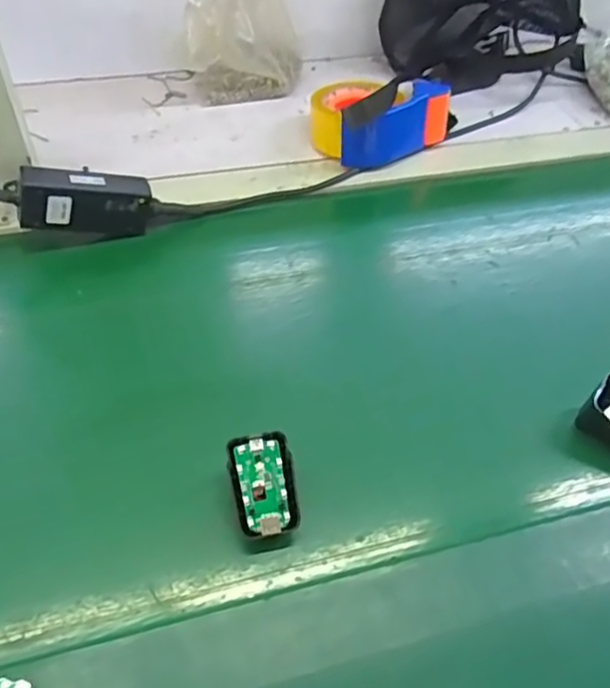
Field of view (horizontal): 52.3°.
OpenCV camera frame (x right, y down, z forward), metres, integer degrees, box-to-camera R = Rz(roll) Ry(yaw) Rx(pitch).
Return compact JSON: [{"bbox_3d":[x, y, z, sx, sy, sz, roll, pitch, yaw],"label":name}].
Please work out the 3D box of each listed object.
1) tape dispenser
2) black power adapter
[{"bbox_3d":[0.085,-0.269,0.721,0.161,0.066,0.115,-25,57,-24],"label":"tape dispenser"},{"bbox_3d":[-0.206,-0.133,0.584,0.124,0.054,0.027,-1,49,-27],"label":"black power adapter"}]

